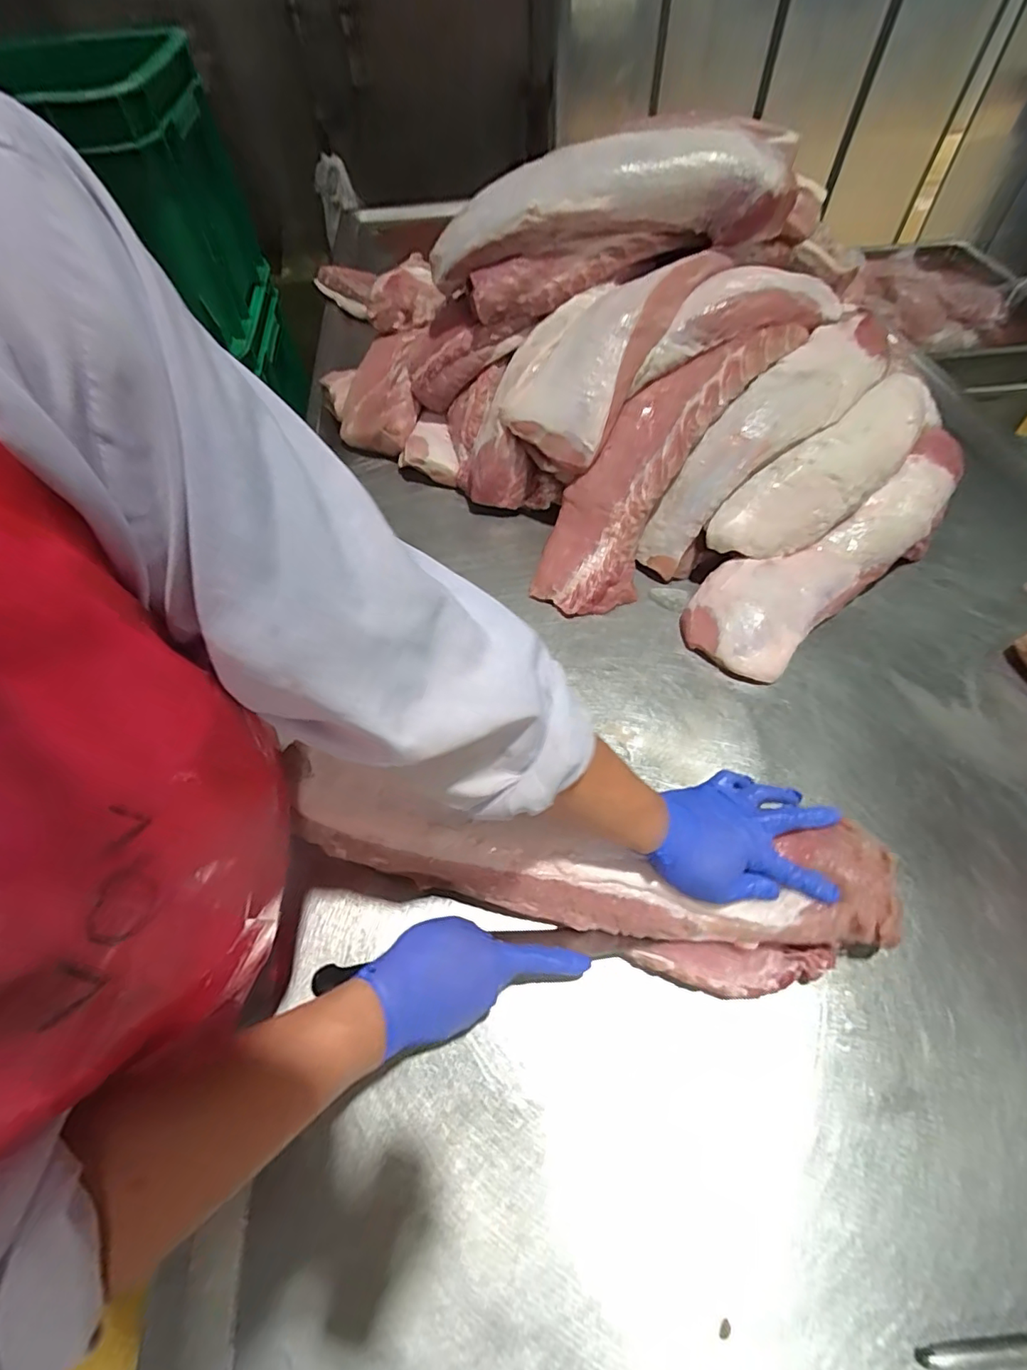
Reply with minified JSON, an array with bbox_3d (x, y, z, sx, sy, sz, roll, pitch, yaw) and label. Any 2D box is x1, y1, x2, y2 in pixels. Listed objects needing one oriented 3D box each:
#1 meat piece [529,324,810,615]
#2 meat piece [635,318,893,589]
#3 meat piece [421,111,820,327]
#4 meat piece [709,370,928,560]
[{"bbox_3d":[0.184,-0.305,0.723,0.150,0.066,0.470,36,93,24],"label":"meat piece"},{"bbox_3d":[0.334,-0.330,0.701,0.441,0.097,0.097,-44,62,1],"label":"meat piece"},{"bbox_3d":[0.148,-0.632,0.739,0.542,0.165,0.126,-6,57,-1],"label":"meat piece"},{"bbox_3d":[0.416,-0.279,0.691,0.372,0.086,0.098,-37,61,-4],"label":"meat piece"}]

